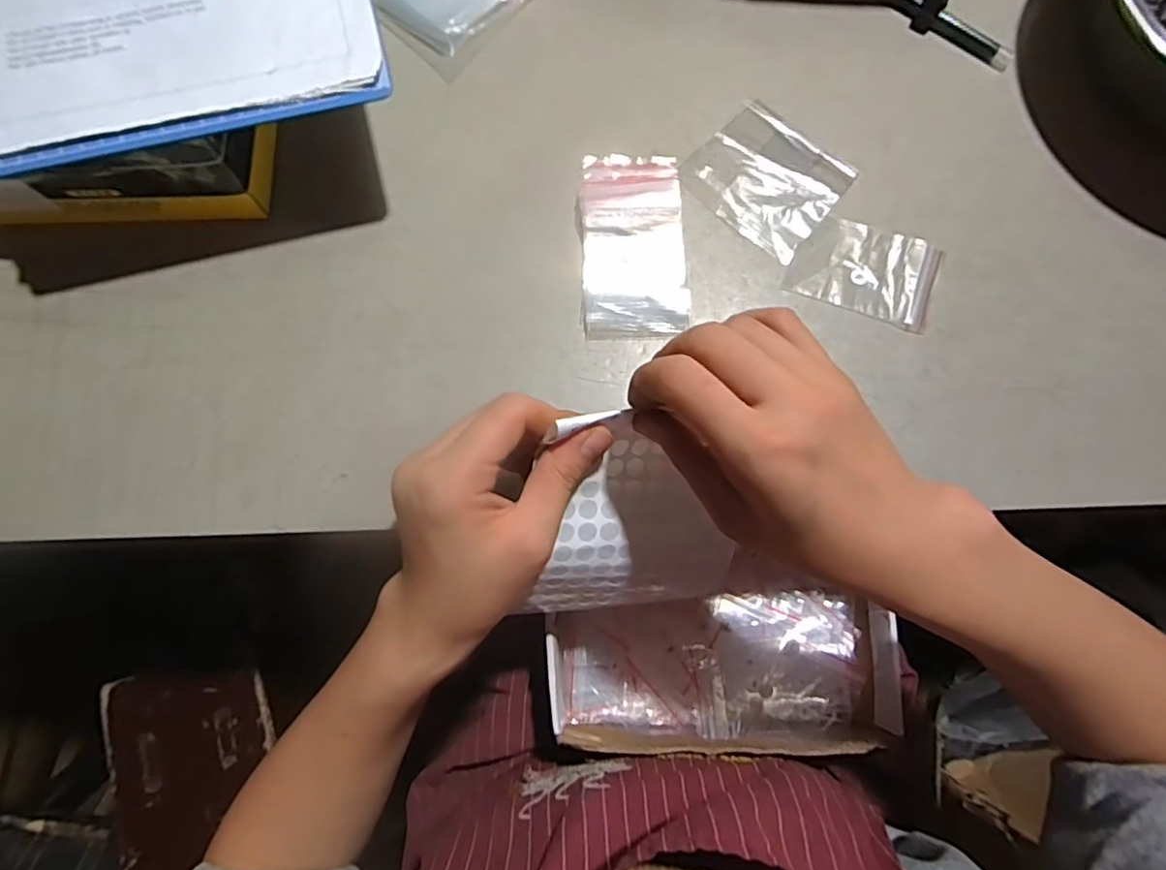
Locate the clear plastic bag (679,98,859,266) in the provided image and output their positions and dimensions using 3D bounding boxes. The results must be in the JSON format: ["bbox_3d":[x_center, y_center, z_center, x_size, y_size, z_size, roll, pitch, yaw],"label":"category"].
[{"bbox_3d":[0.118,-0.164,0.386,0.089,0.005,0.082,40,80,7],"label":"clear plastic bag"}]

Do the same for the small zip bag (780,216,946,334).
[{"bbox_3d":[0.174,-0.102,0.370,0.087,0.004,0.059,21,79,3],"label":"small zip bag"}]

